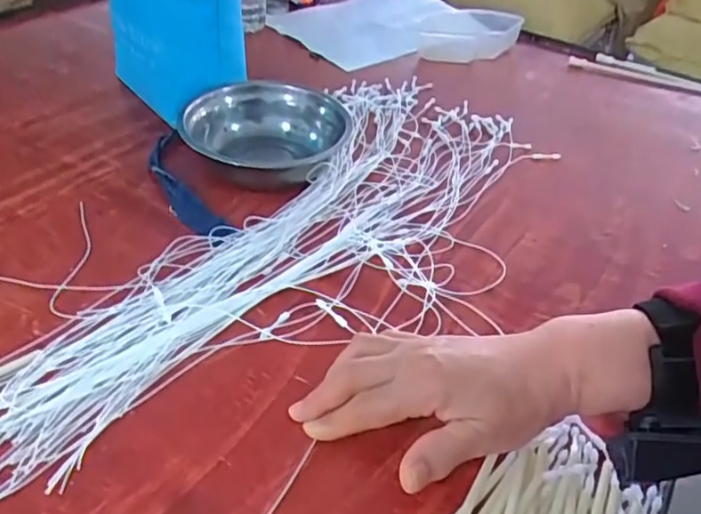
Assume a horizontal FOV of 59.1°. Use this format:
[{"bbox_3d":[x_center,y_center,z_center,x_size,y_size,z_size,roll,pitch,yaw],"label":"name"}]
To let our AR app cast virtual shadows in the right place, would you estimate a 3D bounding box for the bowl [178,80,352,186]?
[{"bbox_3d":[-0.083,-0.123,0.611,0.141,0.052,0.134,3,40,-3],"label":"bowl"}]

